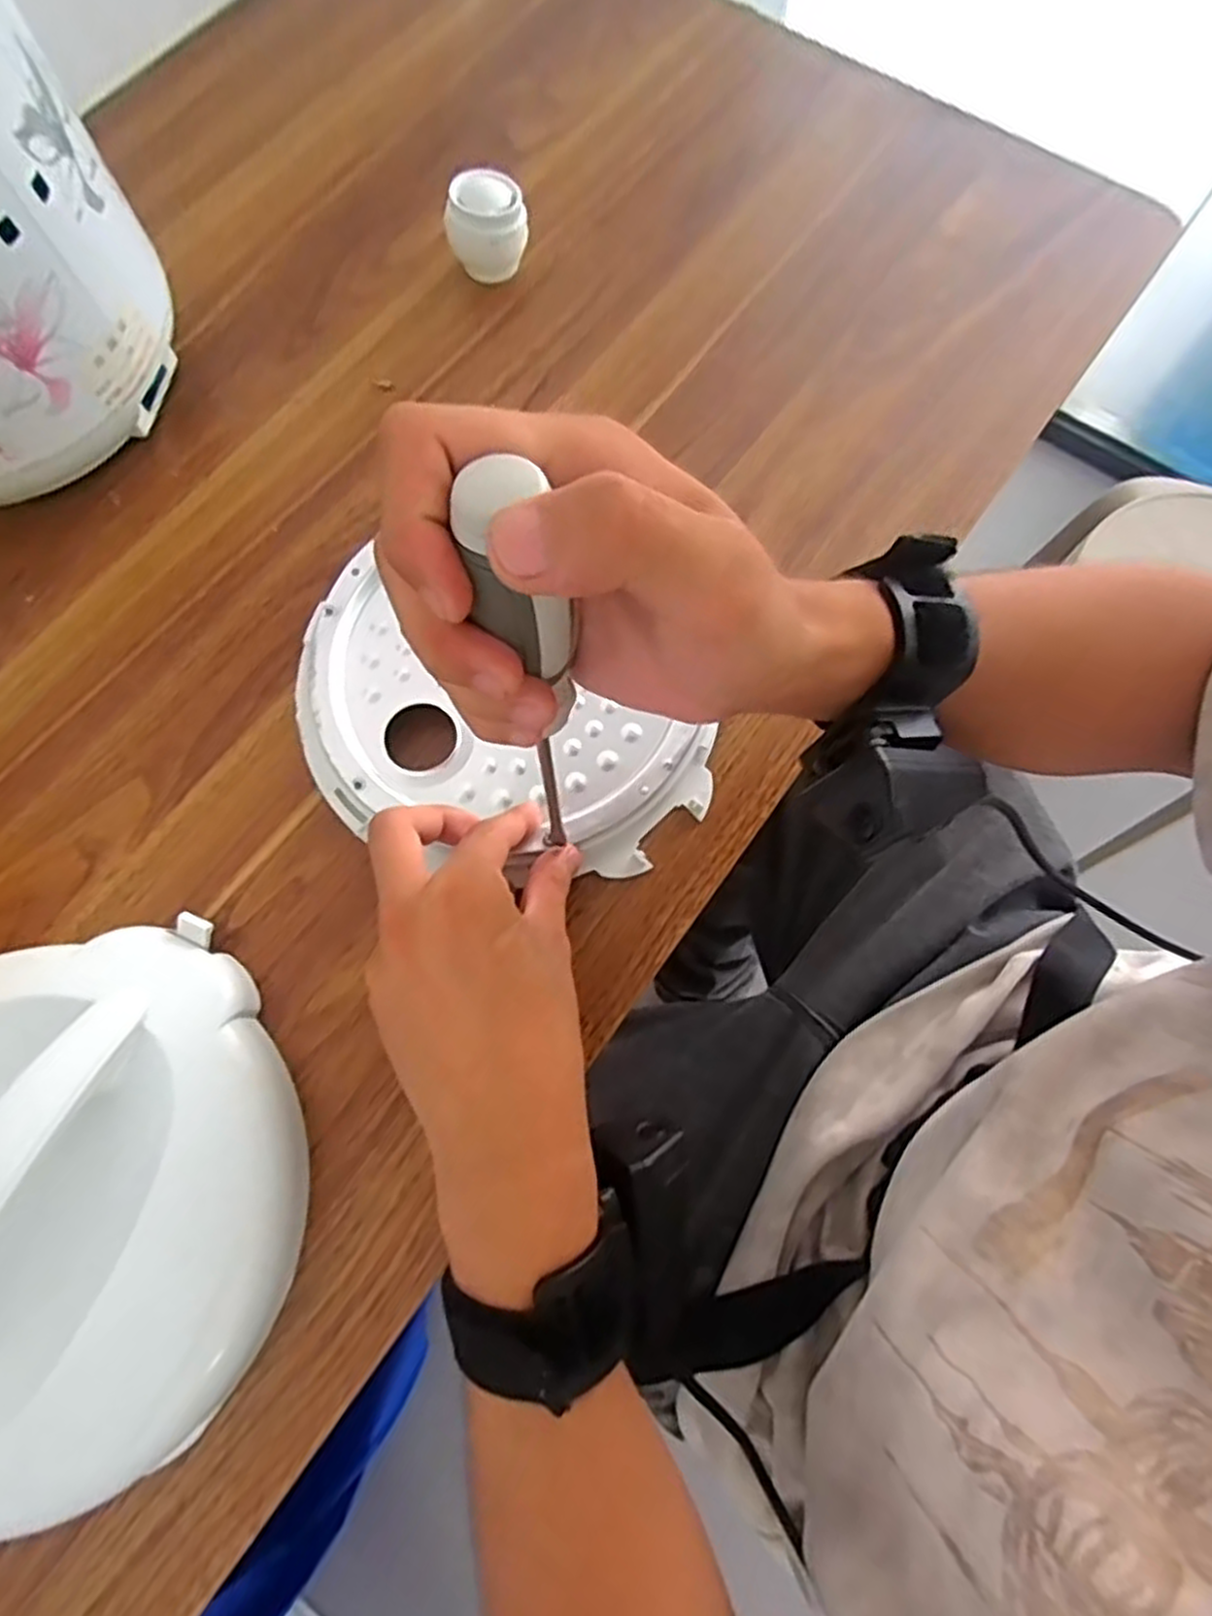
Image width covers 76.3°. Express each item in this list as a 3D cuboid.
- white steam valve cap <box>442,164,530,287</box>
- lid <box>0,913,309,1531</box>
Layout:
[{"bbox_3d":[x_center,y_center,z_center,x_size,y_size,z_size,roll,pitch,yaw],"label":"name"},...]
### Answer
[{"bbox_3d":[-0.067,-0.328,0.437,0.038,0.041,0.035,0,74,0],"label":"white steam valve cap"},{"bbox_3d":[-0.217,0.149,0.290,0.182,0.052,0.190,0,74,0],"label":"lid"}]

